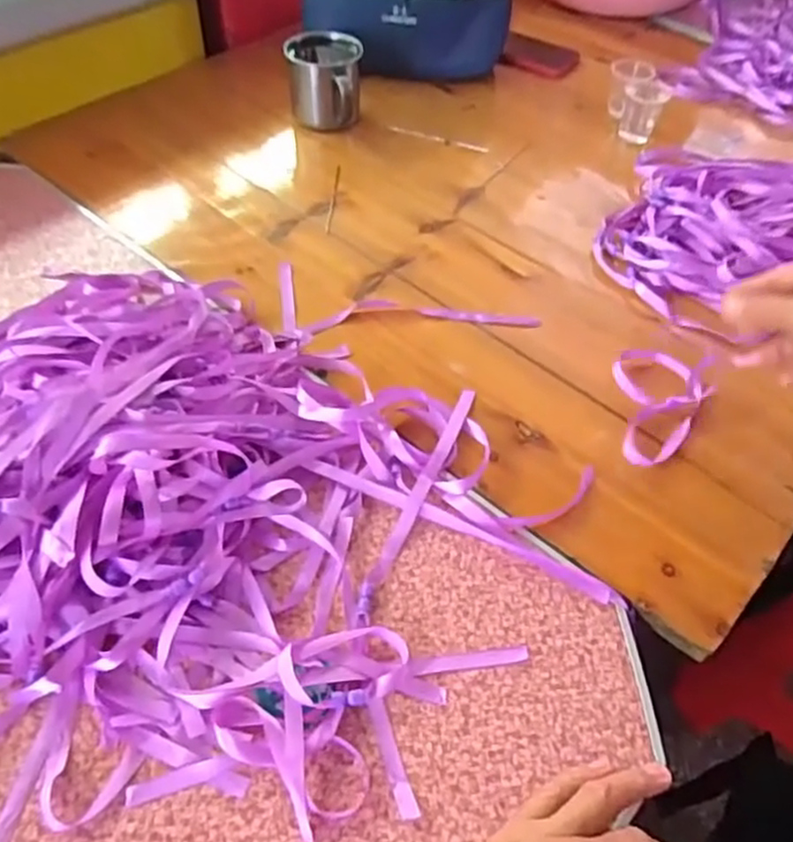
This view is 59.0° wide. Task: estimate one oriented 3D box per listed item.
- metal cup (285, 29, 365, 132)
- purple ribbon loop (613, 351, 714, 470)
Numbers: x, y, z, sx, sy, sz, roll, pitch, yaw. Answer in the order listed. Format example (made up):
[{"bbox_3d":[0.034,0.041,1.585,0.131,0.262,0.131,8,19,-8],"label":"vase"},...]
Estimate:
[{"bbox_3d":[-0.081,-0.374,0.783,0.080,0.082,0.080,2,51,-3],"label":"metal cup"},{"bbox_3d":[0.211,-0.011,0.550,0.076,0.020,0.113,9,51,3],"label":"purple ribbon loop"}]

